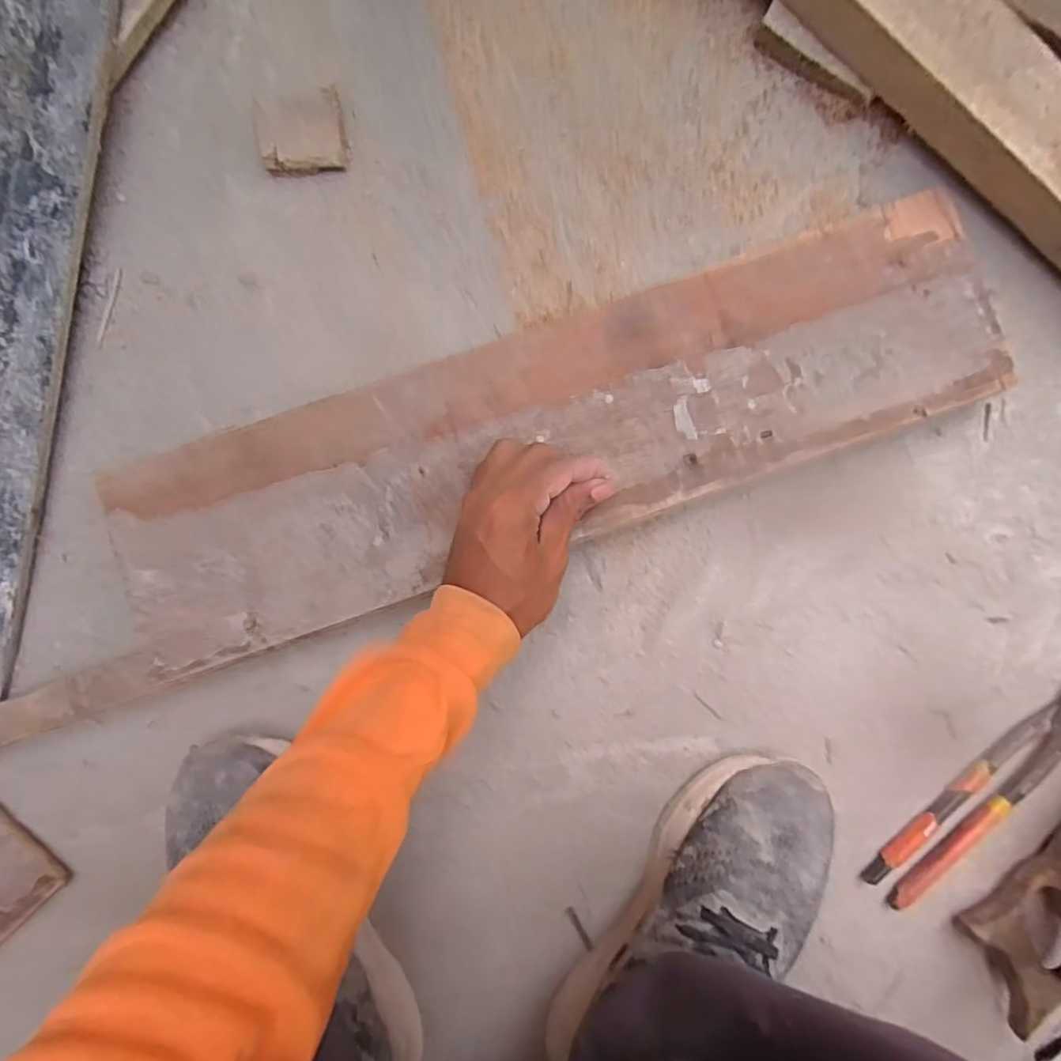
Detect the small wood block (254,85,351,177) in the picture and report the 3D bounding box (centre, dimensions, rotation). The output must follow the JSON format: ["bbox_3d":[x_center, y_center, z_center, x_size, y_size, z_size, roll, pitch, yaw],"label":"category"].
[{"bbox_3d":[-0.144,-0.251,0.394,0.051,0.024,0.042,-7,95,-1],"label":"small wood block"}]

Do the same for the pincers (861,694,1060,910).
[{"bbox_3d":[0.336,0.193,0.455,0.043,0.016,0.214,45,92,-5],"label":"pincers"}]

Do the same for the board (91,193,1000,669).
[{"bbox_3d":[0.020,-0.066,0.410,0.584,0.030,0.139,-19,95,-1],"label":"board"}]

